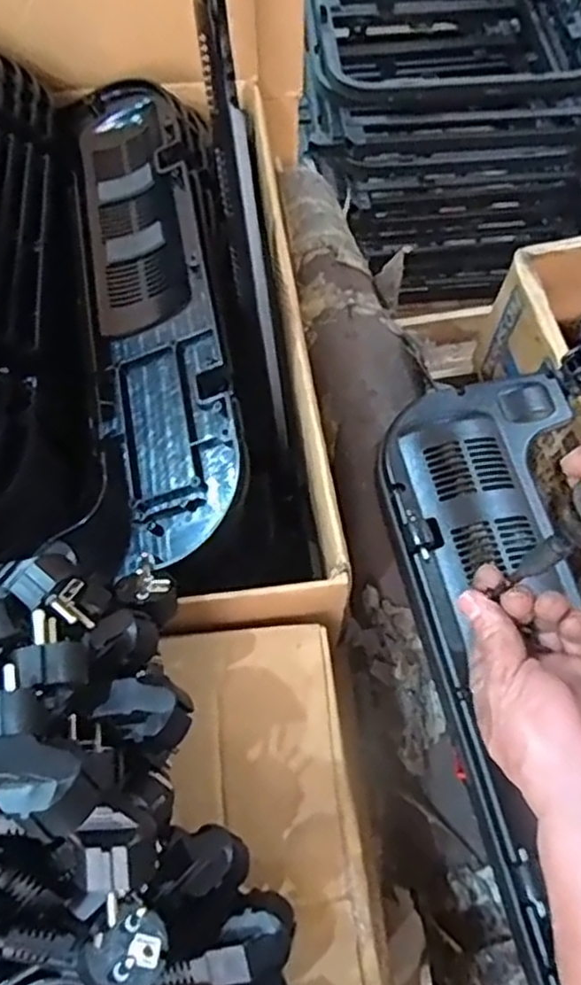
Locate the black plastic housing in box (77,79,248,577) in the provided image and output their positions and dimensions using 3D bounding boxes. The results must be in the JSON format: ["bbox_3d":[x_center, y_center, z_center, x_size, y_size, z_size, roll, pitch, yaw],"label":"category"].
[{"bbox_3d":[-0.116,-0.166,0.571,0.101,0.048,0.477,-10,64,-5],"label":"black plastic housing in box"}]

